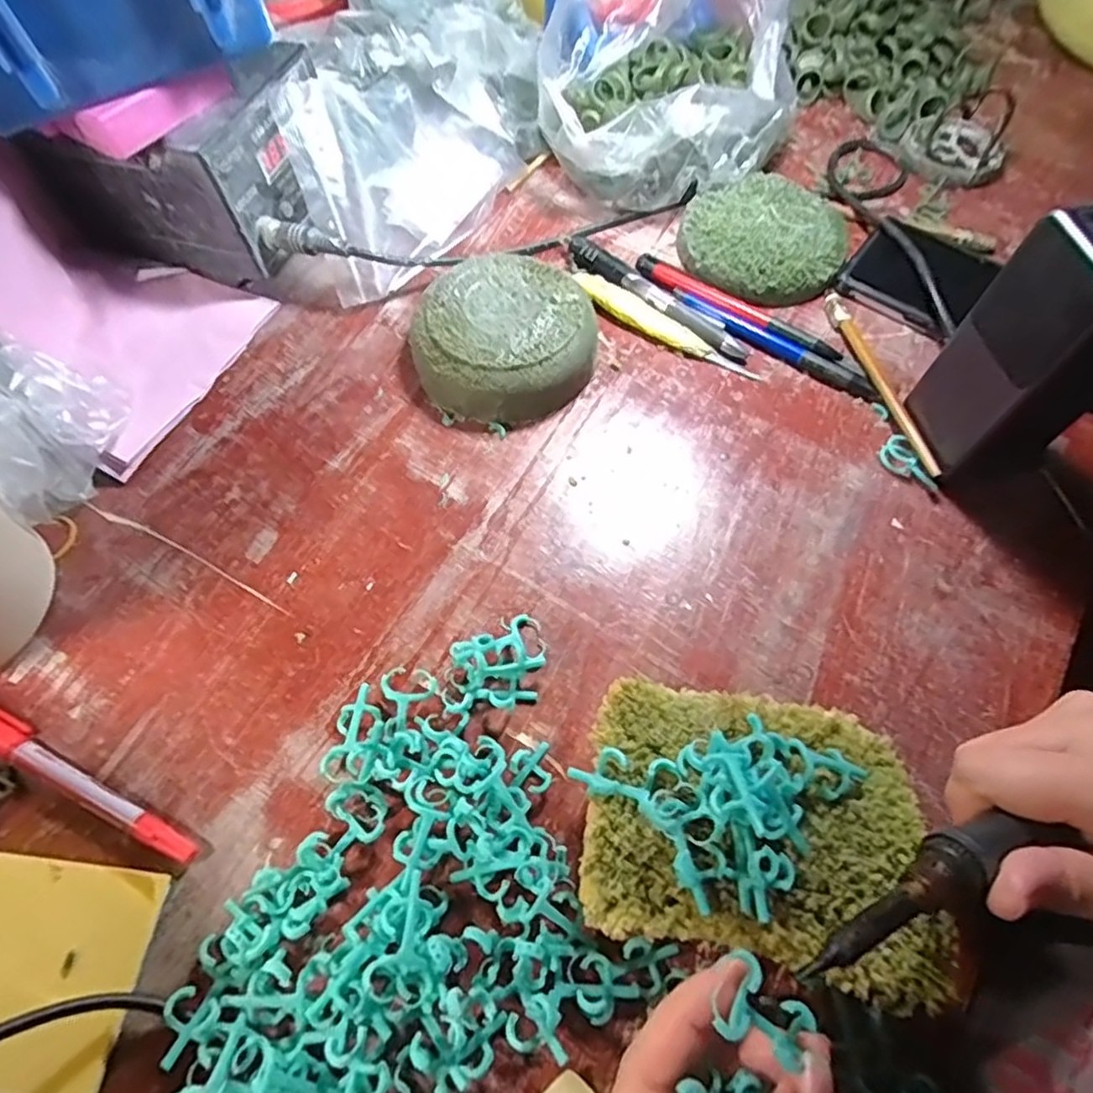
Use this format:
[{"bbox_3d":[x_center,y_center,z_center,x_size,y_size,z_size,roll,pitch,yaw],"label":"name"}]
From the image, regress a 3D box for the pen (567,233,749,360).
[{"bbox_3d":[0.068,-0.159,0.416,0.138,0.012,0.018,37,68,17],"label":"pen"}]

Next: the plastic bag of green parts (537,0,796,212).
[{"bbox_3d":[0.084,-0.344,0.457,0.175,0.111,0.201,1,63,0],"label":"plastic bag of green parts"}]

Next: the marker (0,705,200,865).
[{"bbox_3d":[-0.207,0.098,0.280,0.137,0.011,0.014,26,65,12],"label":"marker"}]

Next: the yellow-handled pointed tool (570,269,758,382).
[{"bbox_3d":[0.070,-0.137,0.406,0.132,0.011,0.019,37,68,16],"label":"yellow-handled pointed tool"}]

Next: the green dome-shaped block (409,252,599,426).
[{"bbox_3d":[-0.024,-0.120,0.380,0.103,0.036,0.096,-38,69,-18],"label":"green dome-shaped block"}]

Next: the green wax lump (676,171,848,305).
[{"bbox_3d":[0.143,-0.205,0.433,0.103,0.022,0.098,0,63,-1],"label":"green wax lump"}]

